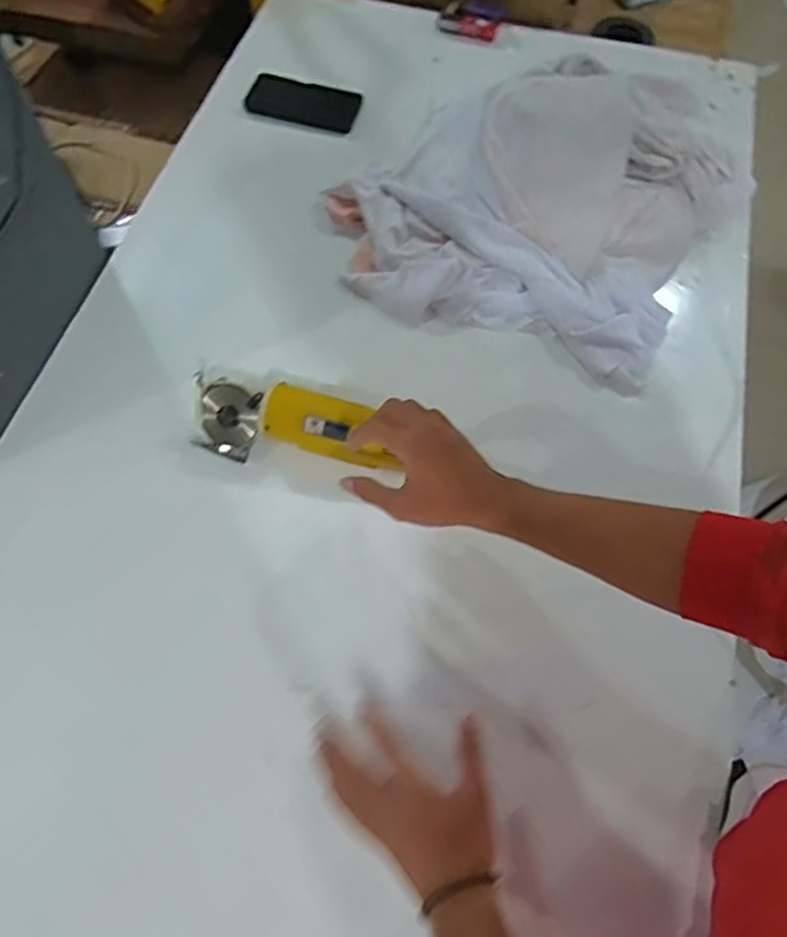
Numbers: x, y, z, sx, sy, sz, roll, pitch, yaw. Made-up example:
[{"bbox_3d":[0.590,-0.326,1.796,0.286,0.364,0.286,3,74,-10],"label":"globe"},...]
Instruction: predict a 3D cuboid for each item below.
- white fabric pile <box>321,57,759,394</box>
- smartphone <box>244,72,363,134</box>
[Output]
[{"bbox_3d":[0.211,-0.397,0.836,0.452,0.109,0.564,31,67,13],"label":"white fabric pile"},{"bbox_3d":[-0.132,-0.540,0.952,0.162,0.009,0.089,13,64,6],"label":"smartphone"}]

